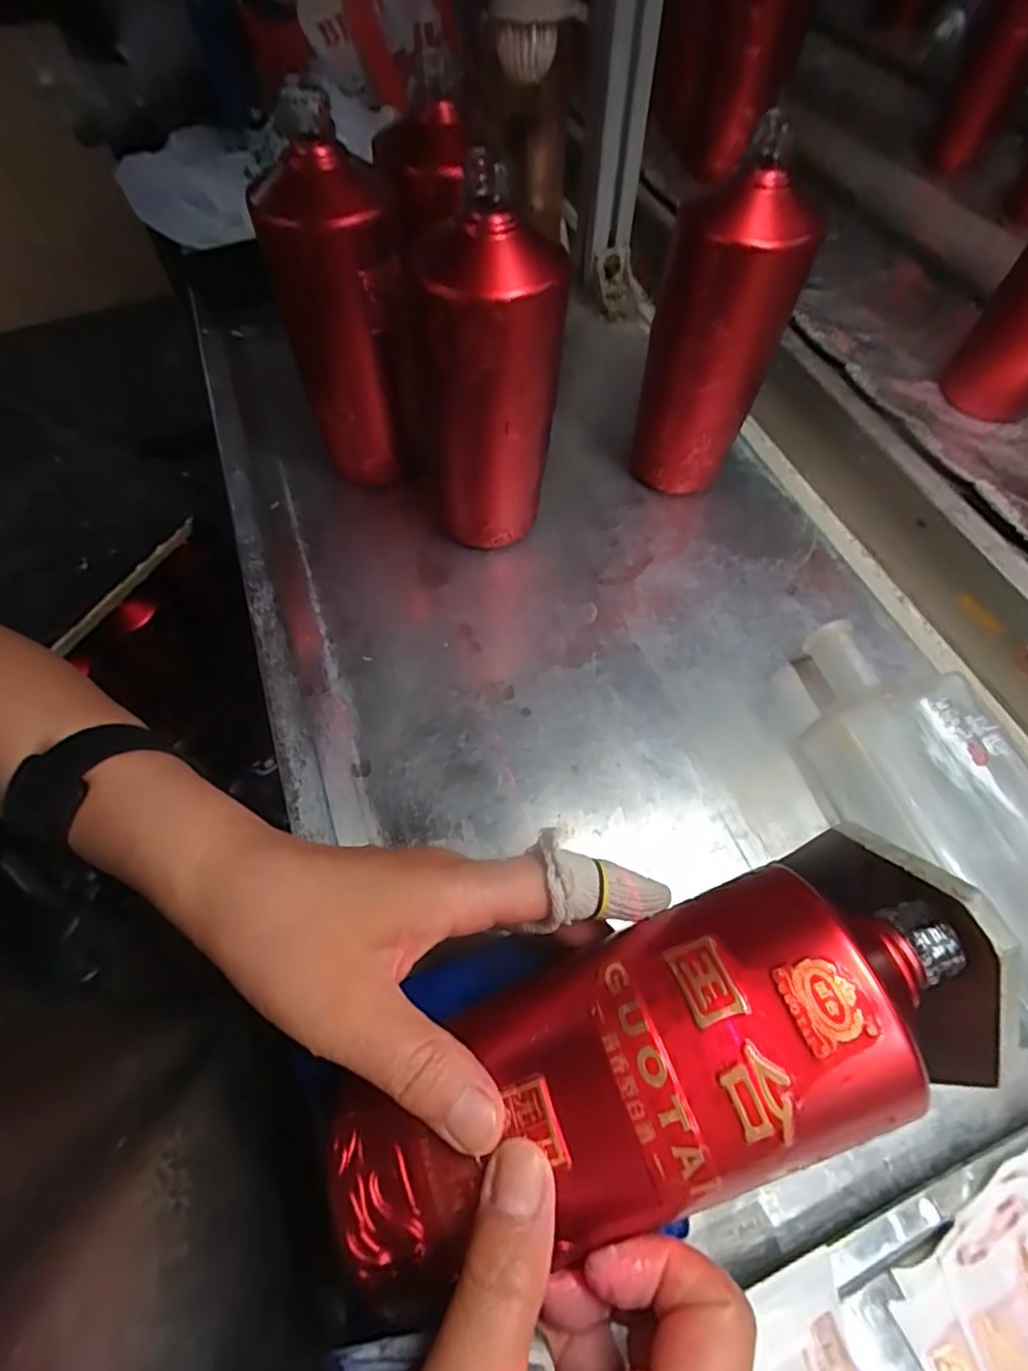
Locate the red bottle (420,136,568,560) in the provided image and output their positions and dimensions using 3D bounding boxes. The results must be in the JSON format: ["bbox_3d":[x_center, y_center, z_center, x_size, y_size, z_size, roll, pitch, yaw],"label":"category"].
[{"bbox_3d":[-0.014,-0.182,0.378,0.082,0.197,0.078,-8,59,3],"label":"red bottle"}]

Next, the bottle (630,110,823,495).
[{"bbox_3d":[0.131,-0.229,0.420,0.073,0.197,0.069,-23,63,-12],"label":"bottle"}]

